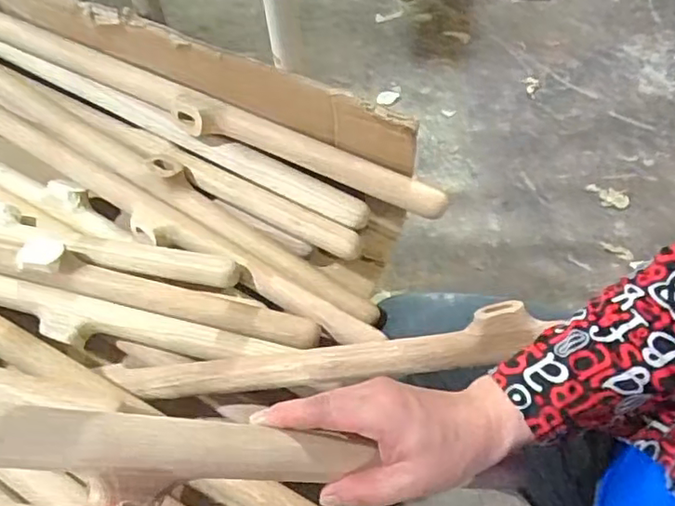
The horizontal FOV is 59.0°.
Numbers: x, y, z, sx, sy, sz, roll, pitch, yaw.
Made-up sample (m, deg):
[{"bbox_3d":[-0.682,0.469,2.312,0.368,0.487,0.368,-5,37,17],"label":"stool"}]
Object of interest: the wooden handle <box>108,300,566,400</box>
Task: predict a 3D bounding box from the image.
[{"bbox_3d":[-0.016,0.089,0.511,0.366,0.025,0.040,-10,59,11],"label":"wooden handle"}]

